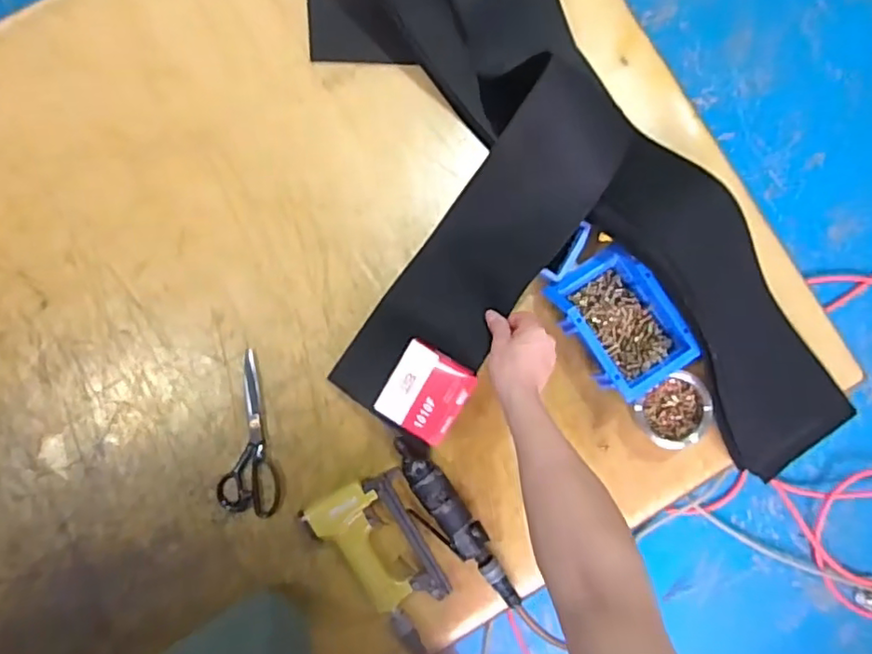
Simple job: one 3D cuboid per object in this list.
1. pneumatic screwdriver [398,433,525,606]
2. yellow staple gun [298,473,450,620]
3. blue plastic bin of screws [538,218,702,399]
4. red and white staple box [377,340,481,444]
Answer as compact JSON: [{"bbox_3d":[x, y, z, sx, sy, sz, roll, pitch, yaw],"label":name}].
[{"bbox_3d":[0.025,0.266,0.828,0.060,0.041,0.272,-37,88,-4],"label":"pneumatic screwdriver"},{"bbox_3d":[-0.078,0.297,0.816,0.126,0.043,0.192,-30,88,-4],"label":"yellow staple gun"},{"bbox_3d":[0.241,-0.014,0.846,0.130,0.071,0.210,-36,88,-4],"label":"blue plastic bin of screws"},{"bbox_3d":[-0.012,0.083,0.778,0.096,0.023,0.104,31,86,0],"label":"red and white staple box"}]

